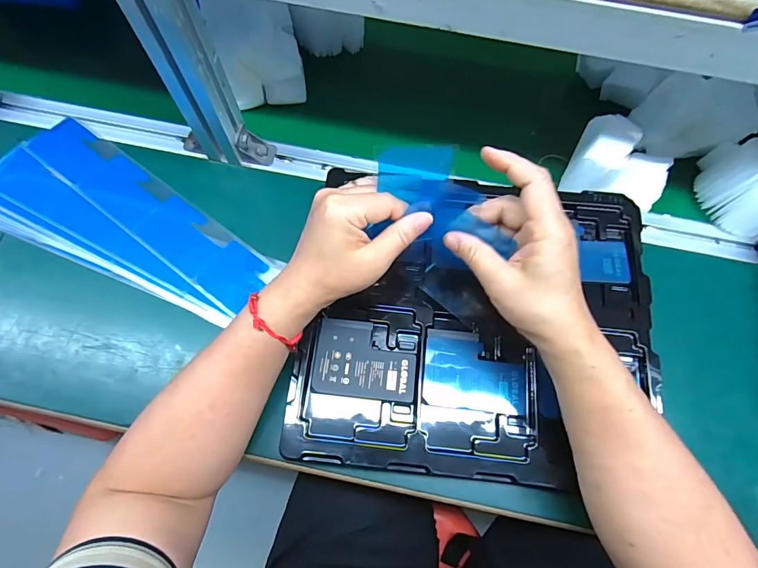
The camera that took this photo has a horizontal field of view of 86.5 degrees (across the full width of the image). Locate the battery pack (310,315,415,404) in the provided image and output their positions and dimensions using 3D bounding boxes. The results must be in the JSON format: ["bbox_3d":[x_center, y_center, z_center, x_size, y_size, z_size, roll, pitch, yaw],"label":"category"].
[{"bbox_3d":[-0.011,0.067,0.359,0.087,0.004,0.065,7,68,0],"label":"battery pack"}]

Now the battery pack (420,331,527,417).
[{"bbox_3d":[0.085,0.077,0.358,0.088,0.005,0.066,7,68,0],"label":"battery pack"}]

